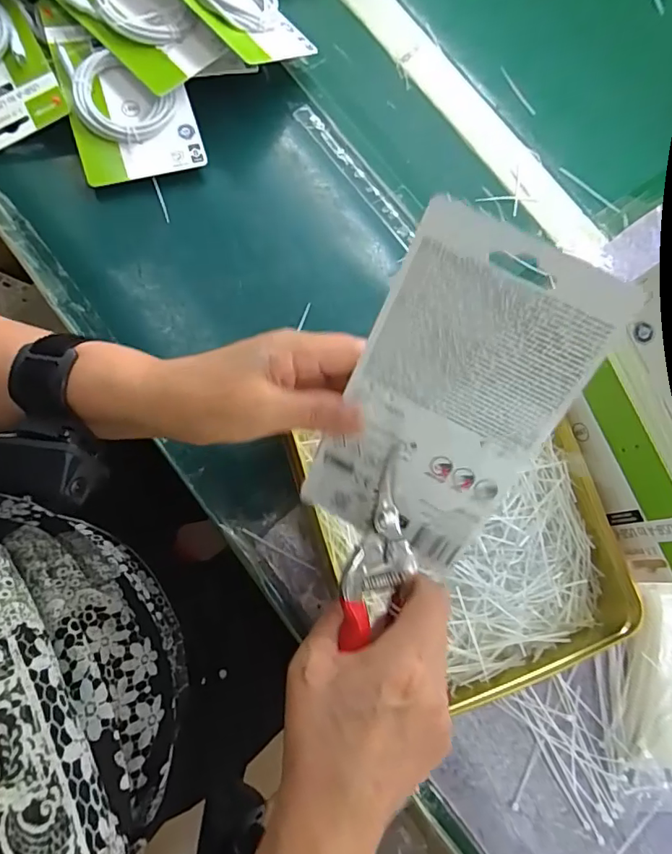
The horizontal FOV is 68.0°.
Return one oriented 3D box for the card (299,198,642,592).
[{"bbox_3d":[0.054,-0.007,0.255,0.099,0.177,0.005,29,29,7],"label":"card"}]

